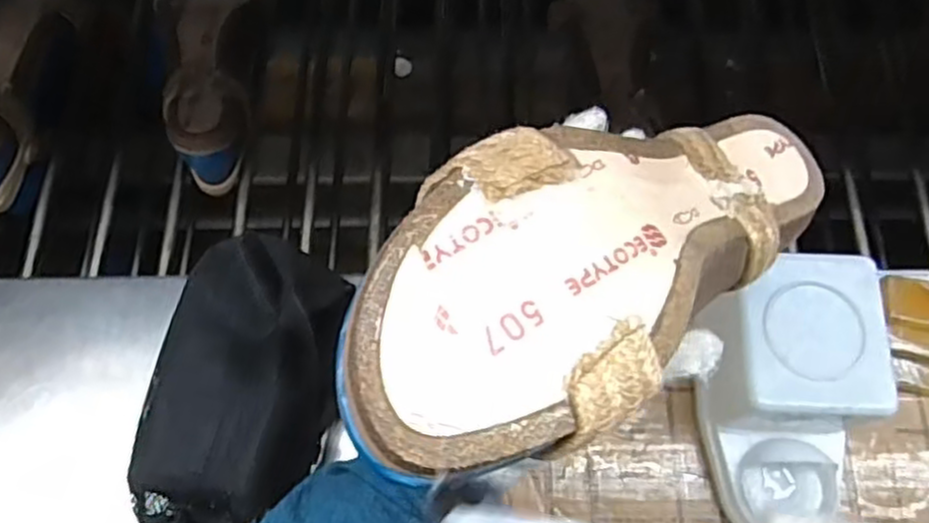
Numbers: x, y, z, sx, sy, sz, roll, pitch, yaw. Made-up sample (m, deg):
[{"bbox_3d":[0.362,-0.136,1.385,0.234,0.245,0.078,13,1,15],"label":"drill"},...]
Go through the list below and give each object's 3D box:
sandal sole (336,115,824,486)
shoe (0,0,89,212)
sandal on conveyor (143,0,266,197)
[{"bbox_3d":[0.061,-0.013,0.254,0.236,0.036,0.091,-26,69,-36],"label":"sandal sole"},{"bbox_3d":[-0.418,-0.173,0.691,0.081,0.078,0.246,0,69,0],"label":"shoe"},{"bbox_3d":[-0.252,-0.189,0.683,0.091,0.069,0.232,1,69,0],"label":"sandal on conveyor"}]

